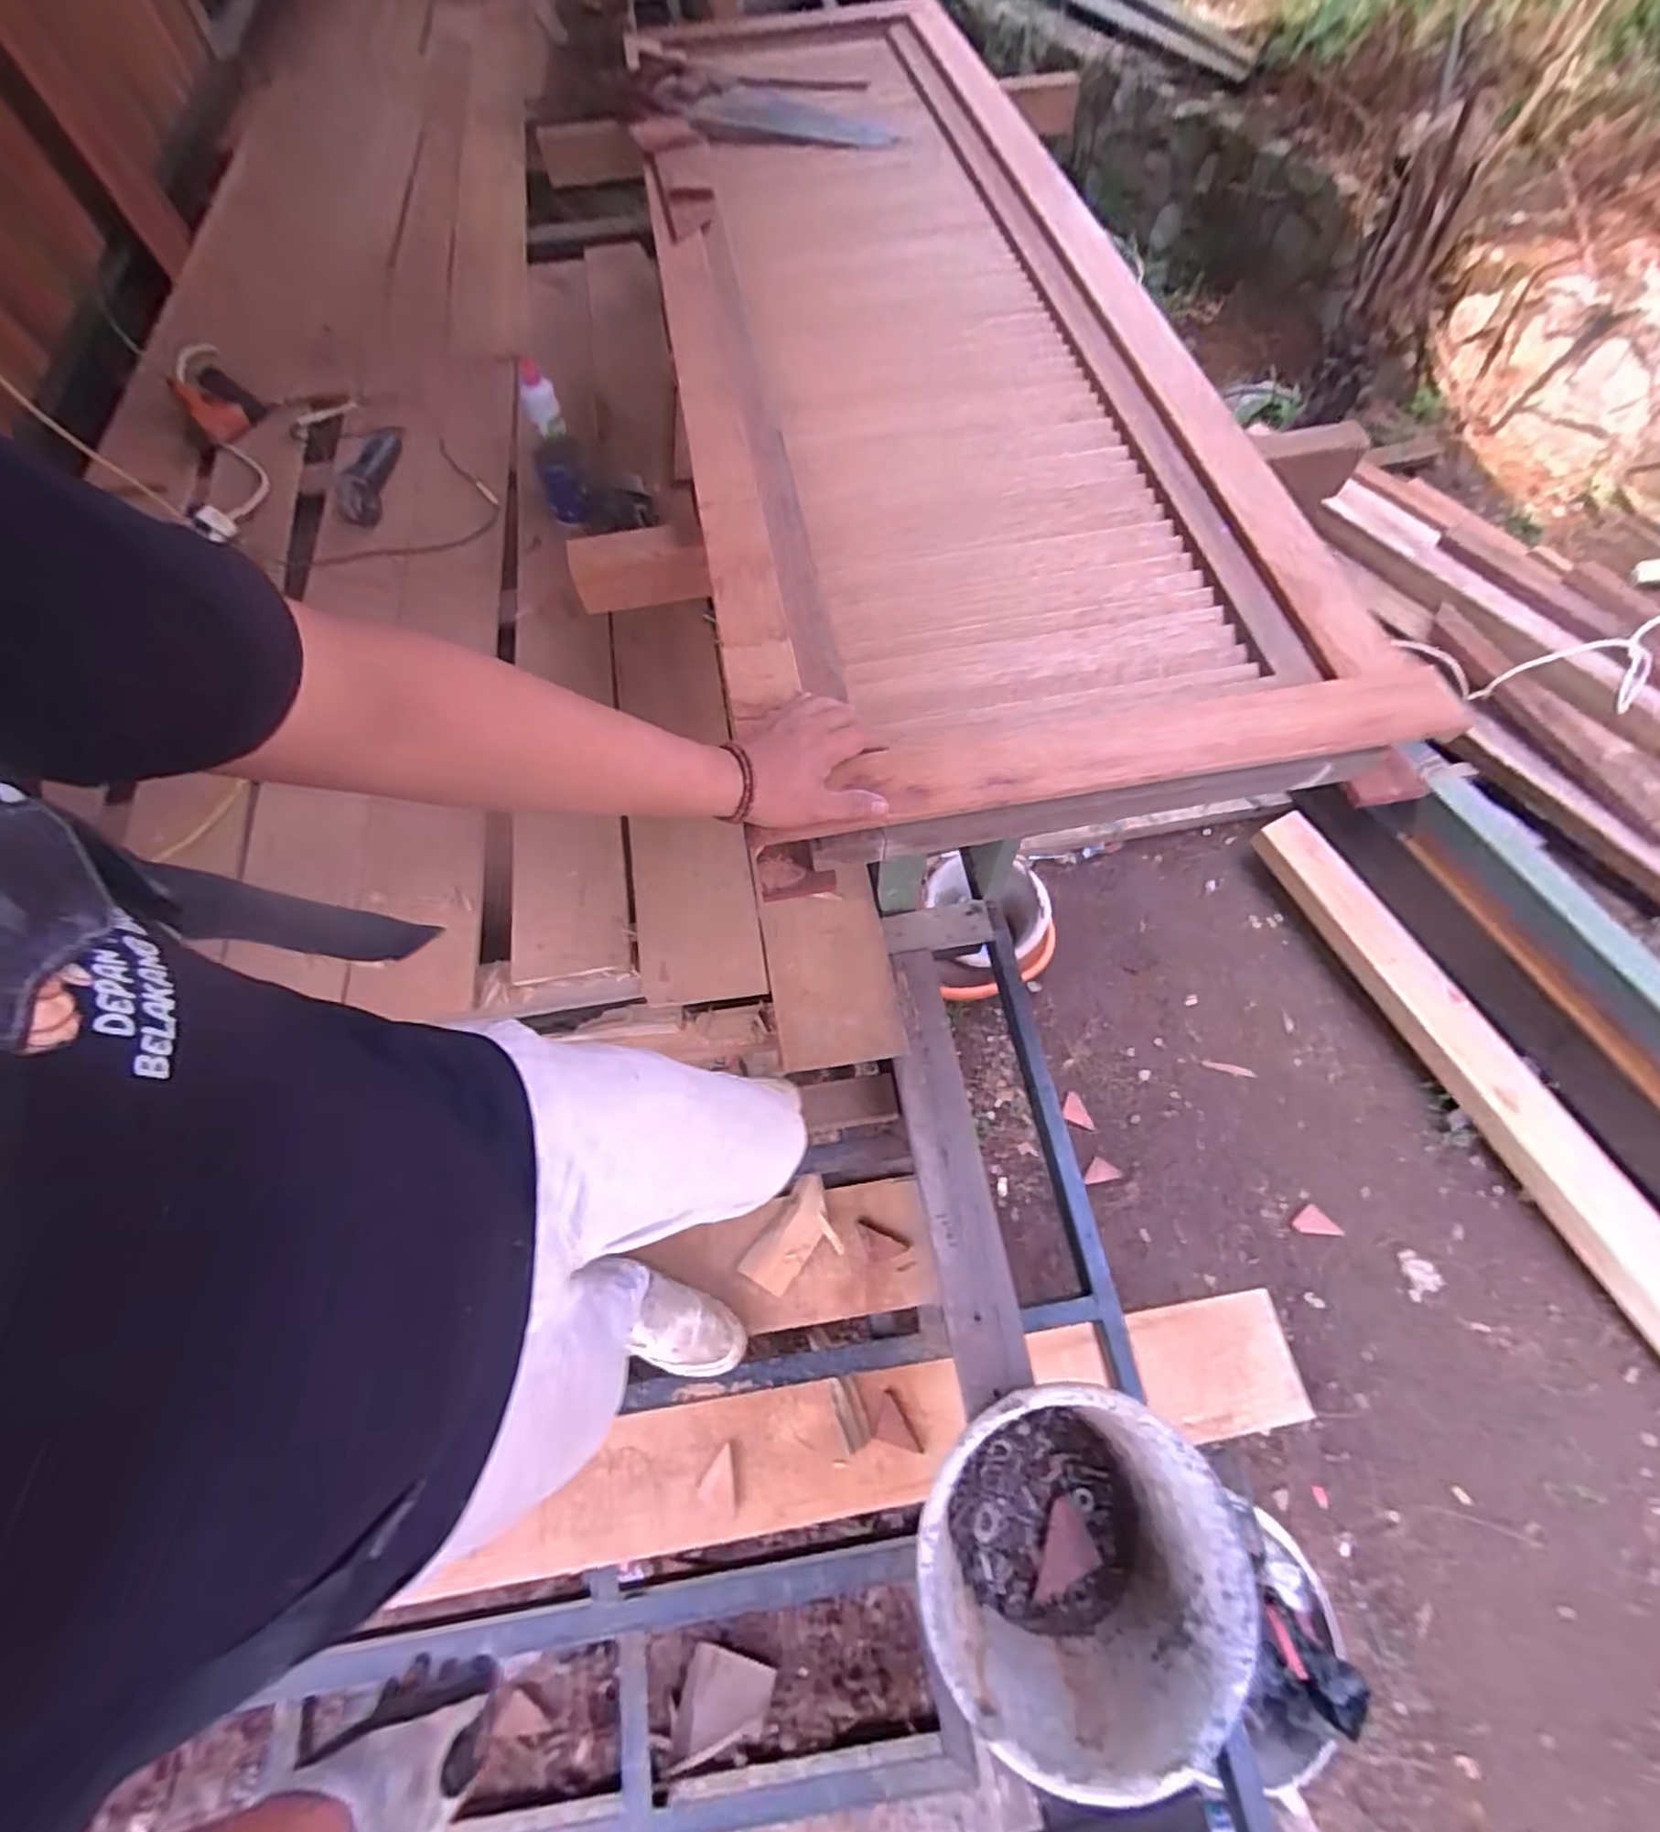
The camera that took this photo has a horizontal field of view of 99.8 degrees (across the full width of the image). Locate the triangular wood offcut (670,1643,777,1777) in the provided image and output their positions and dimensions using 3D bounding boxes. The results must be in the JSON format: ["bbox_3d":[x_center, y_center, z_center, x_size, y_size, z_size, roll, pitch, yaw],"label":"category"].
[{"bbox_3d":[-0.184,1.355,1.182,0.142,0.029,0.169,11,68,7],"label":"triangular wood offcut"}]

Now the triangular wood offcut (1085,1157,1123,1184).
[{"bbox_3d":[0.607,0.581,1.558,0.060,0.011,0.066,34,72,15],"label":"triangular wood offcut"}]

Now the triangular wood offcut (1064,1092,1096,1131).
[{"bbox_3d":[0.571,0.460,1.629,0.054,0.013,0.092,-19,68,-6],"label":"triangular wood offcut"}]

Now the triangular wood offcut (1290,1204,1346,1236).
[{"bbox_3d":[1.003,0.643,1.441,0.064,0.019,0.075,-39,71,-13],"label":"triangular wood offcut"}]

